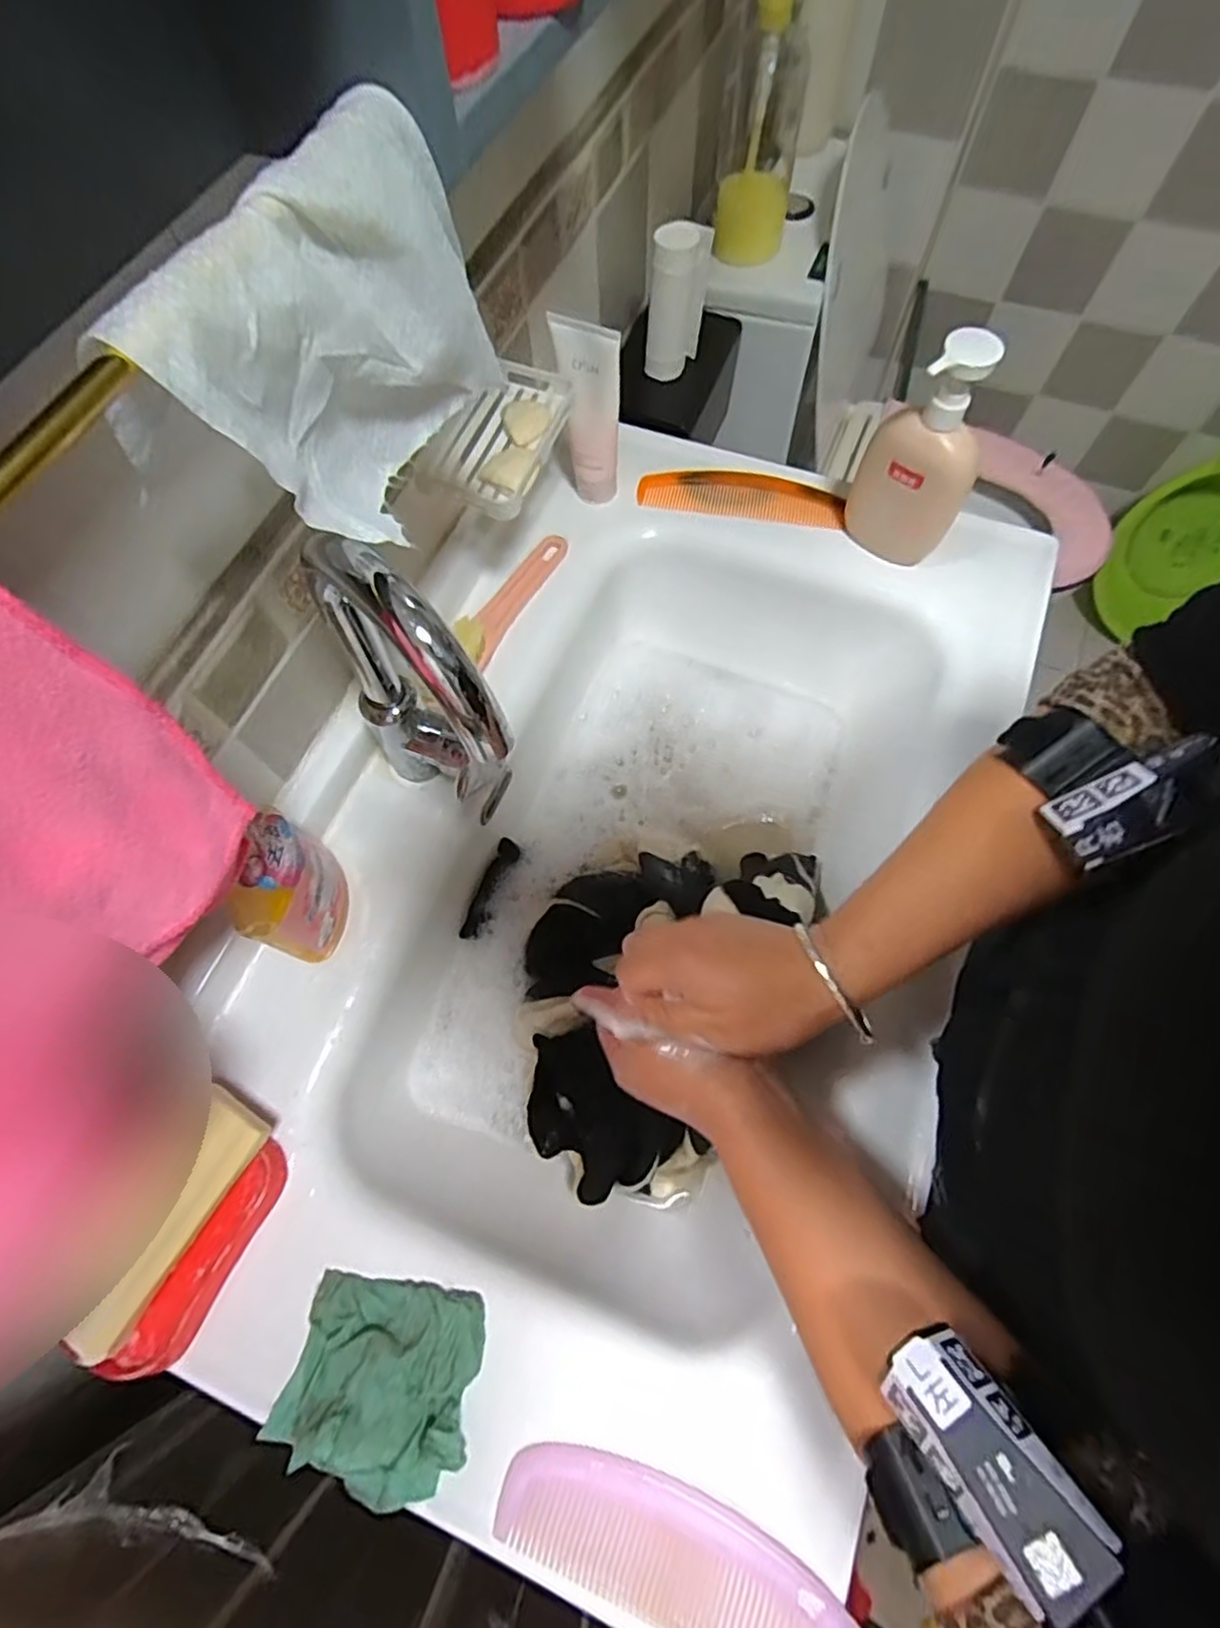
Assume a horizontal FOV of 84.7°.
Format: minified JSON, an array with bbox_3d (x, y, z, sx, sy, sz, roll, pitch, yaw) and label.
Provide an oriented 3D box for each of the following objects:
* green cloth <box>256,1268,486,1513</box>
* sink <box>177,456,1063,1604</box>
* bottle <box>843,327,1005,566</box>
[{"bbox_3d":[-0.128,0.315,0.368,0.105,0.035,0.094,6,68,4],"label":"green cloth"},{"bbox_3d":[0.013,0.050,0.536,0.467,0.130,0.717,19,70,9],"label":"sink"},{"bbox_3d":[0.240,-0.269,0.520,0.088,0.182,0.043,30,72,13],"label":"bottle"}]

